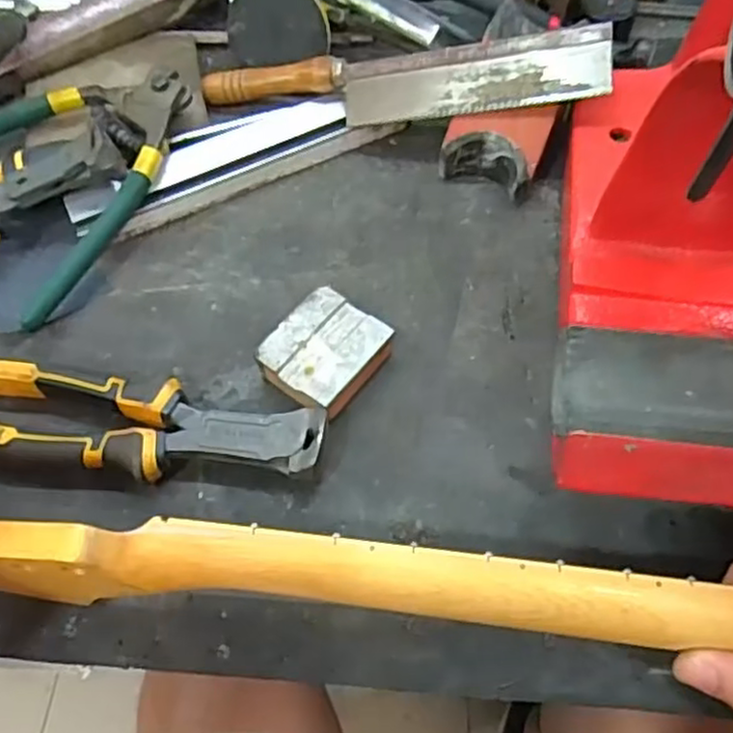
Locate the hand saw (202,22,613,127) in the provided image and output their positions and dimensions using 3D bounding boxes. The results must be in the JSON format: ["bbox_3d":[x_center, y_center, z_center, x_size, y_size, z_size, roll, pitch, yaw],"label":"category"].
[{"bbox_3d":[0.019,-0.182,0.452,0.258,0.020,0.047,3,98,17],"label":"hand saw"}]

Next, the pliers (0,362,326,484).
[{"bbox_3d":[-0.123,0.034,0.371,0.200,0.028,0.050,7,63,5],"label":"pliers"}]

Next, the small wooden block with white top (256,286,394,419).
[{"bbox_3d":[-0.024,-0.006,0.390,0.052,0.028,0.063,34,68,17],"label":"small wooden block with white top"}]

